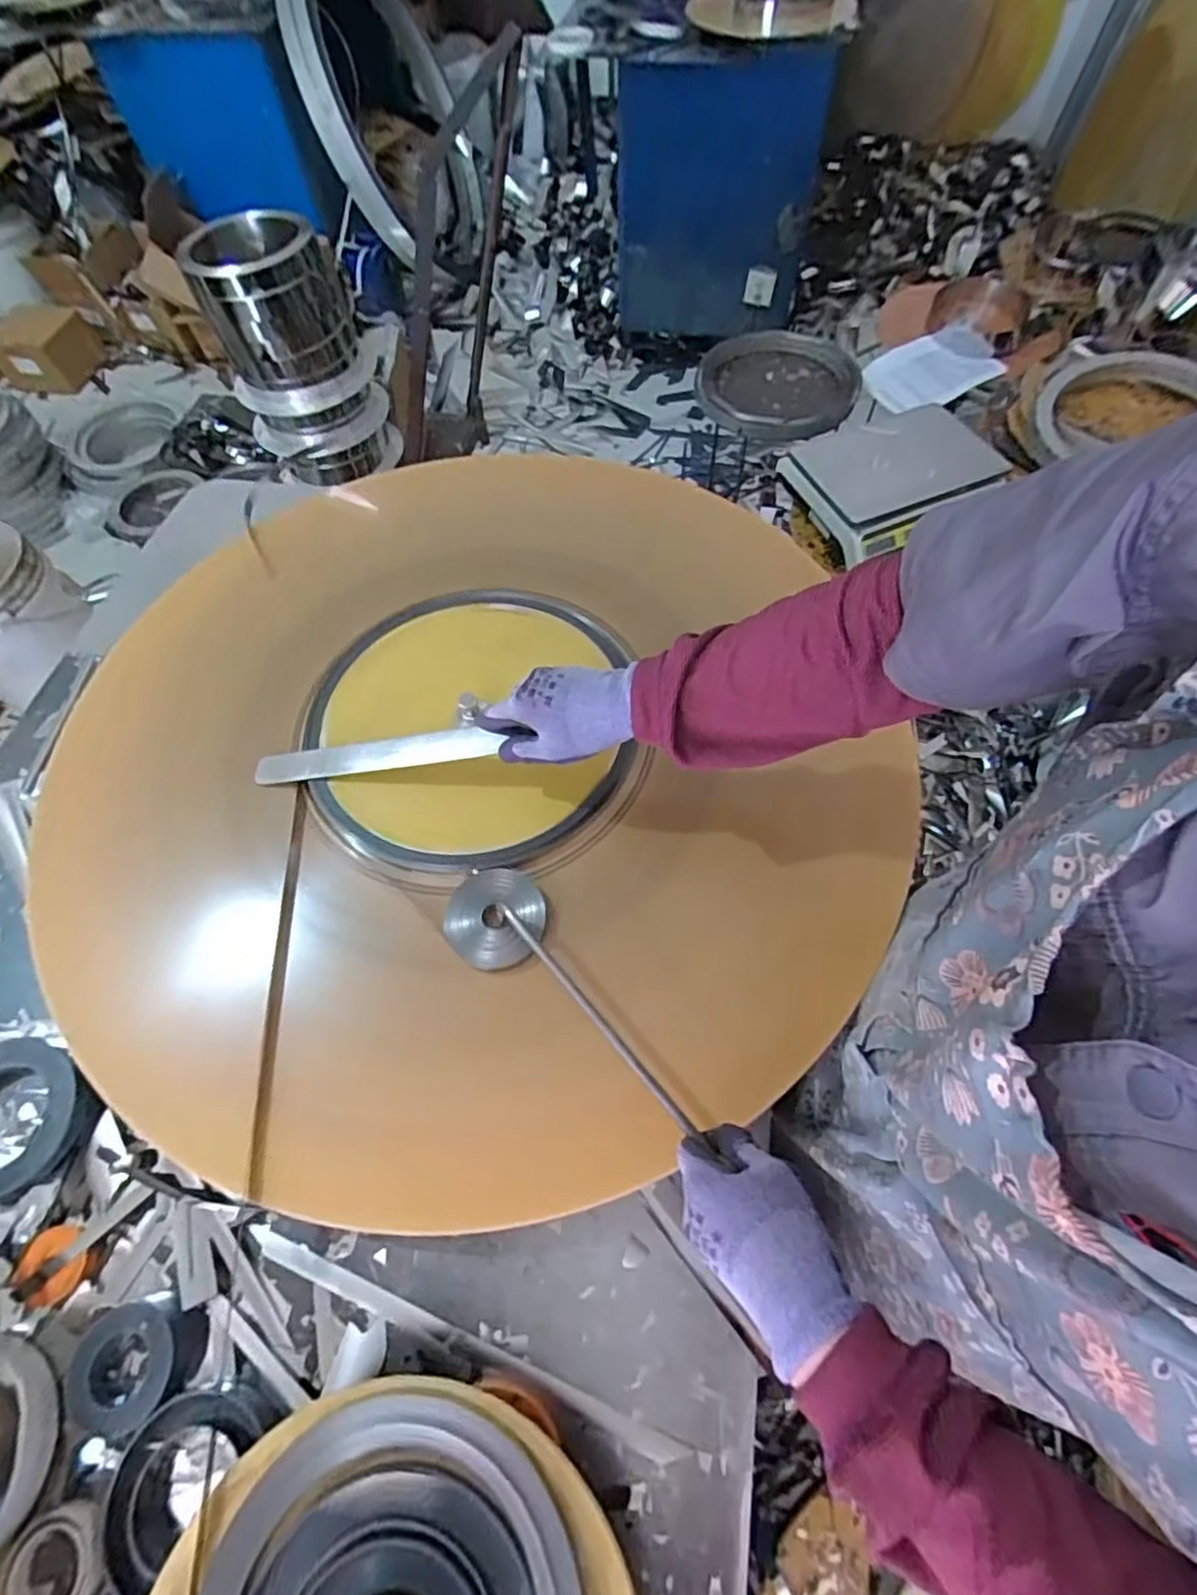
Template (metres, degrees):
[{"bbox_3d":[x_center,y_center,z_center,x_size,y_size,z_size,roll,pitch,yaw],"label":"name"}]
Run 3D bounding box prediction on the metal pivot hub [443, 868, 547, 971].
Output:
[{"bbox_3d":[-0.087,0.100,0.540,0.084,0.011,0.081,-6,62,11],"label":"metal pivot hub"}]

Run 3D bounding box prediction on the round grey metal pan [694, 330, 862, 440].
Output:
[{"bbox_3d":[0.416,-0.972,1.514,0.365,0.069,0.406,3,63,4],"label":"round grey metal pan"}]

